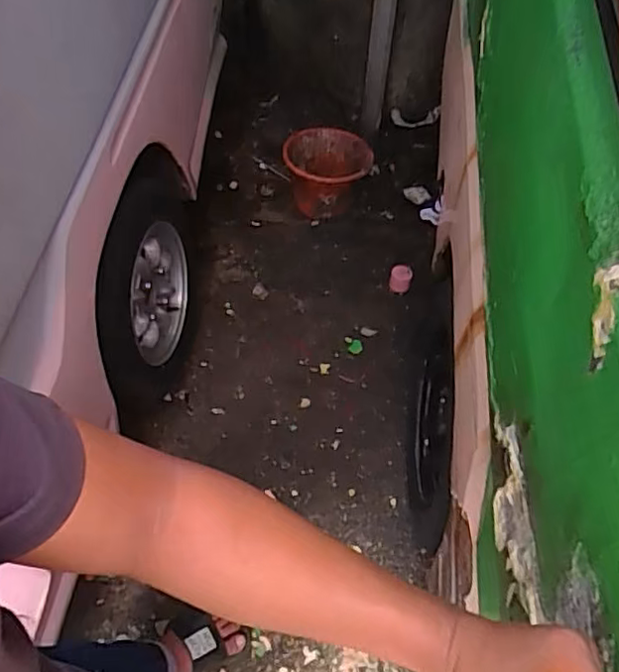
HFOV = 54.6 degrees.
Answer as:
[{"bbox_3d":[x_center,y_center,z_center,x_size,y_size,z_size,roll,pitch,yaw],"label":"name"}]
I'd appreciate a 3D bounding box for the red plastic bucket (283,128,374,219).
[{"bbox_3d":[0.061,-0.500,1.914,0.271,0.209,0.239,-11,54,-11],"label":"red plastic bucket"}]

